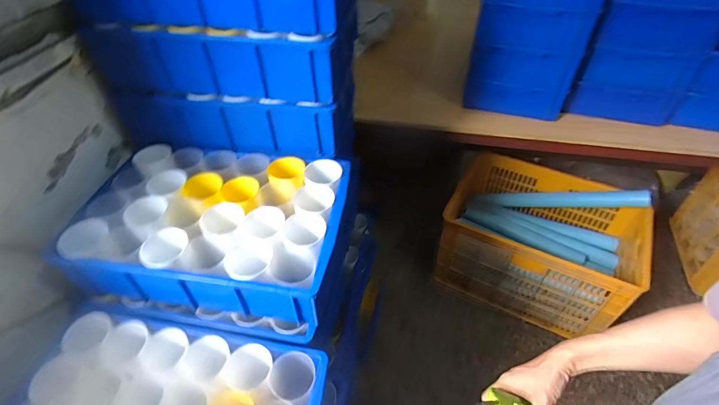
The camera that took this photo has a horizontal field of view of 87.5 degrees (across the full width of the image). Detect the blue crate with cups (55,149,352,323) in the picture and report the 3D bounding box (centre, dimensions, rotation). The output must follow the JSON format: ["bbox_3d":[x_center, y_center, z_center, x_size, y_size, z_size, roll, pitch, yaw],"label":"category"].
[{"bbox_3d":[-0.223,0.031,0.633,0.383,0.119,0.274,5,45,7],"label":"blue crate with cups"}]

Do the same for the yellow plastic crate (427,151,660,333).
[{"bbox_3d":[0.674,0.152,1.499,0.674,0.396,0.444,21,49,22],"label":"yellow plastic crate"}]

